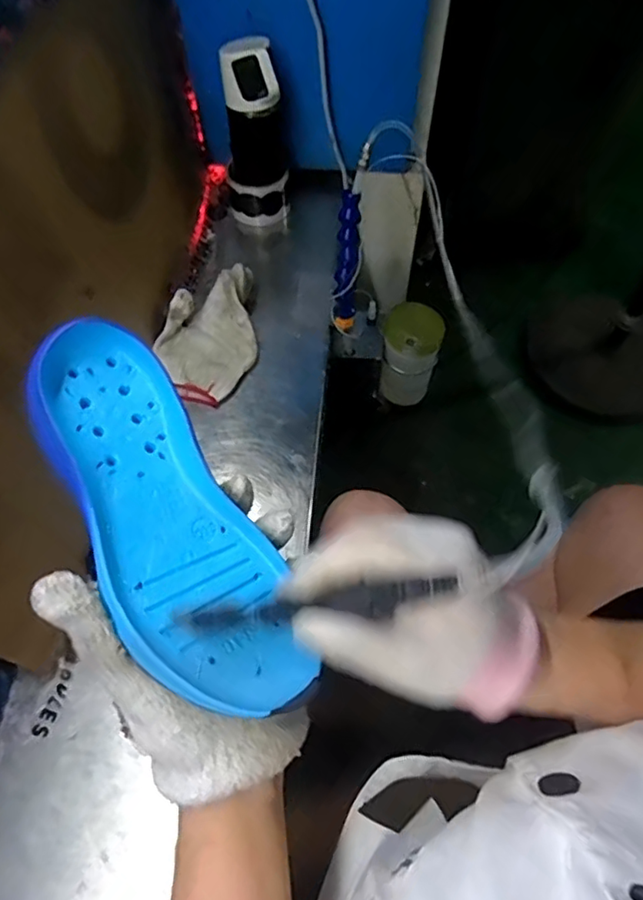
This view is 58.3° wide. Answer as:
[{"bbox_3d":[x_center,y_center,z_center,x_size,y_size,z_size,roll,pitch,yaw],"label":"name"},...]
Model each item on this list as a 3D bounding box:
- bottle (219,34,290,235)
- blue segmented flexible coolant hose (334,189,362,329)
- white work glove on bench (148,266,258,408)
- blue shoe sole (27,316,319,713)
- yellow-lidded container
[{"bbox_3d":[-0.084,-0.379,0.714,0.077,0.225,0.071,-1,59,0],"label":"bottle"},{"bbox_3d":[0.030,-0.208,0.647,0.024,0.150,0.021,6,34,4],"label":"blue segmented flexible coolant hose"},{"bbox_3d":[-0.130,-0.135,0.646,0.111,0.051,0.164,3,59,3],"label":"white work glove on bench"},{"bbox_3d":[-0.085,0.035,0.308,0.079,0.032,0.223,-28,80,-15],"label":"blue shoe sole"},{"bbox_3d":[0.120,-0.126,0.785,0.074,0.131,0.072,18,61,11],"label":"yellow-lidded container"}]

